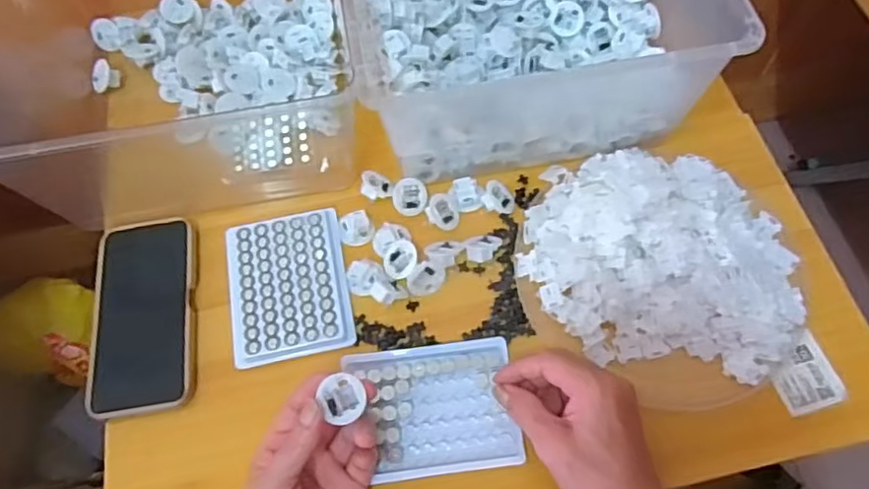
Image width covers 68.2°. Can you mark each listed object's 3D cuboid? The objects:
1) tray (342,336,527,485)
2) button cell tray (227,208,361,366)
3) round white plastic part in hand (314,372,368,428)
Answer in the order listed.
[{"bbox_3d":[0.001,0.121,0.480,0.117,0.014,0.095,-7,63,-1],"label":"tray"},{"bbox_3d":[-0.125,0.032,0.545,0.099,0.007,0.130,-12,63,-4],"label":"button cell tray"},{"bbox_3d":[-0.064,0.102,0.431,0.028,0.015,0.030,7,73,-22],"label":"round white plastic part in hand"}]

